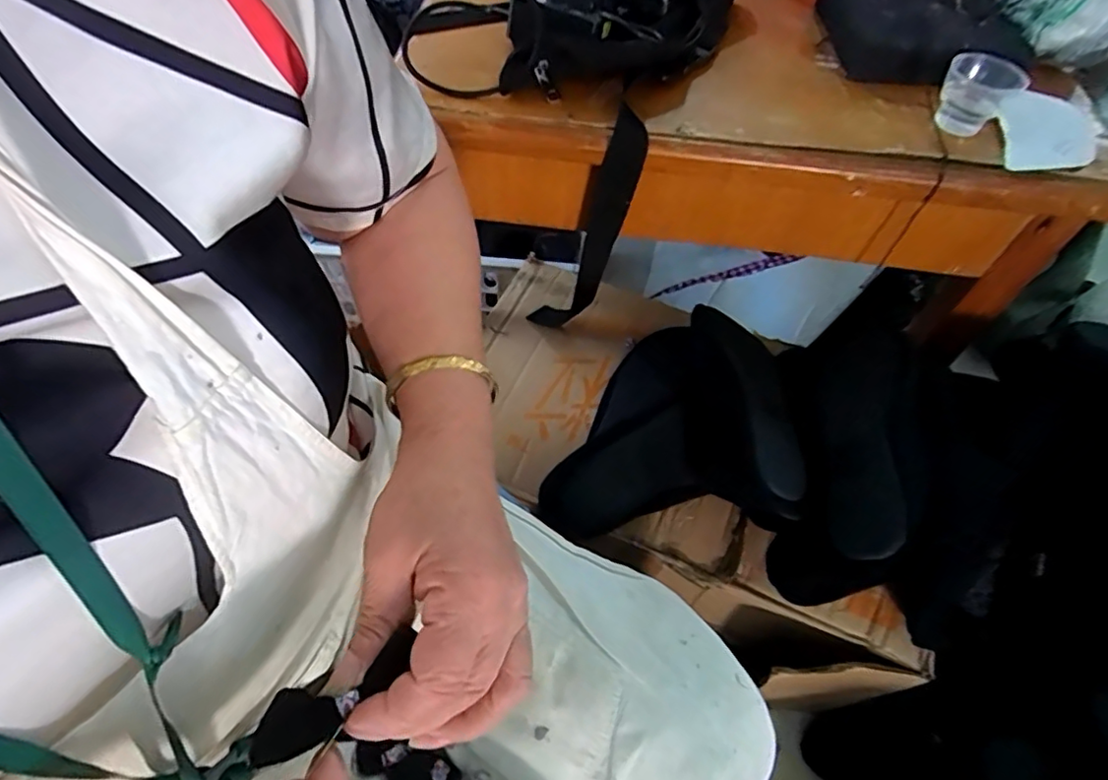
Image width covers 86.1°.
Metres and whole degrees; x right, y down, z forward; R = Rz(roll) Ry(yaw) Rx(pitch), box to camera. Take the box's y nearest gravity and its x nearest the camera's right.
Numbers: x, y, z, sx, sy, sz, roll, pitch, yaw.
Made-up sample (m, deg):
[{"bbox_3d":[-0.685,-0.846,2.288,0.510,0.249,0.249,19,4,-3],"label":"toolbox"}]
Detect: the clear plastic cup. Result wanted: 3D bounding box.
[{"bbox_3d":[0.334,-0.234,0.467,0.051,0.044,0.051,1,57,-2],"label":"clear plastic cup"}]

